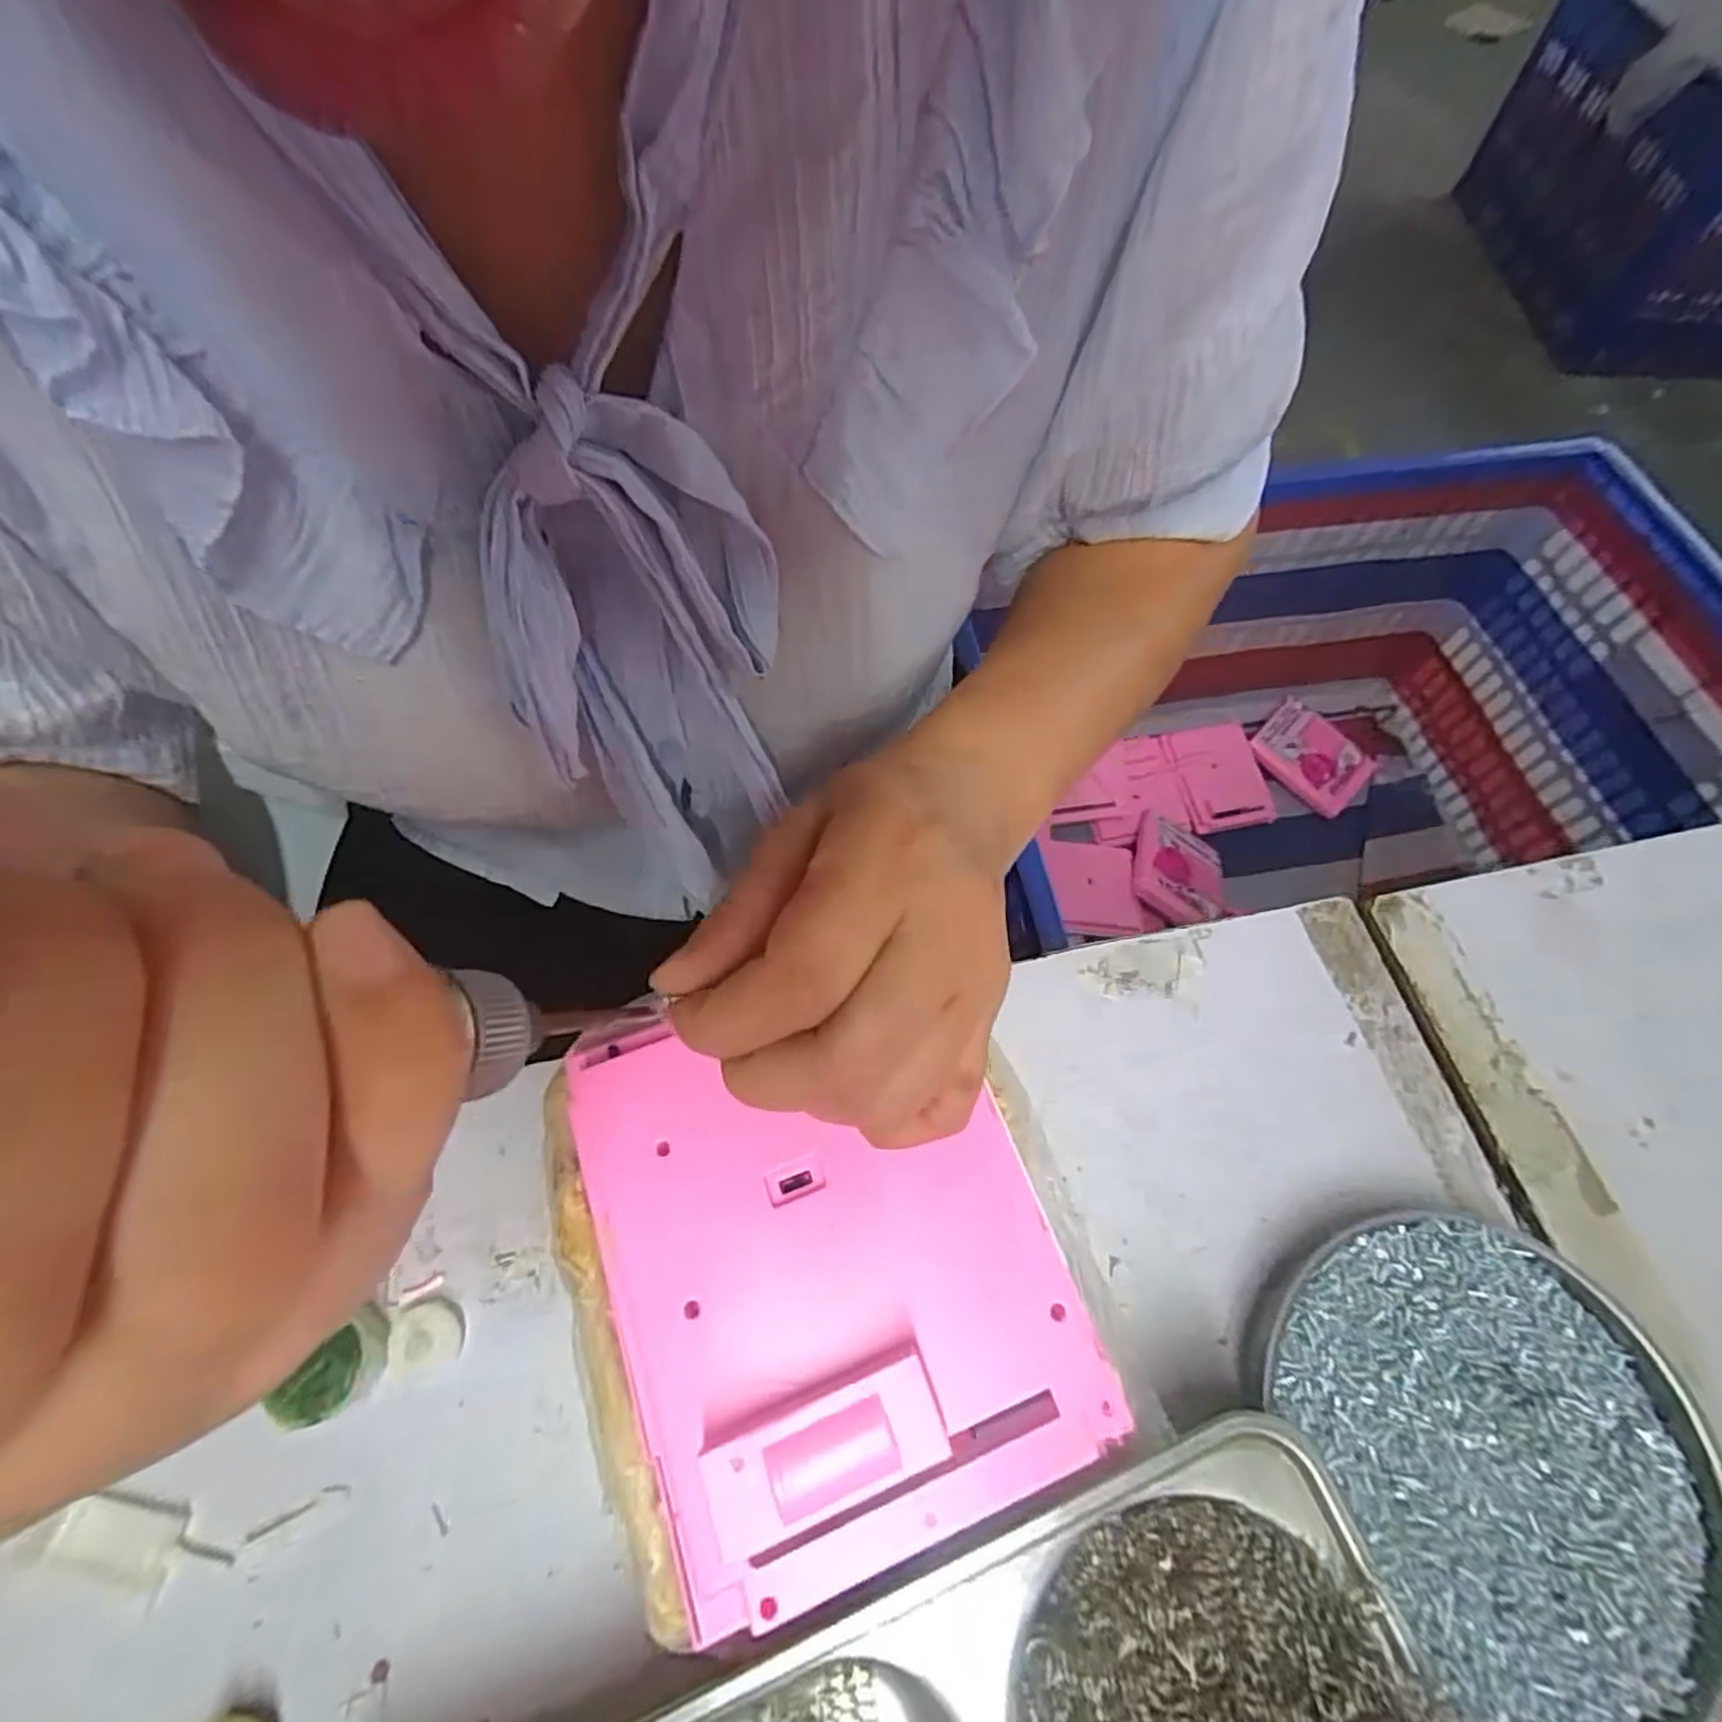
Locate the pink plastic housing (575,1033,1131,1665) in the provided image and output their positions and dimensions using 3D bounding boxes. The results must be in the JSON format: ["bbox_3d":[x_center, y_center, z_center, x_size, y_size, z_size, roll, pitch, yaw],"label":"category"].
[{"bbox_3d":[-0.010,0.111,0.224,0.124,0.024,0.152,-19,65,-10],"label":"pink plastic housing"}]

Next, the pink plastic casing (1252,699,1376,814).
[{"bbox_3d":[0.673,-0.159,1.129,0.111,0.026,0.158,-41,71,-19],"label":"pink plastic casing"}]

